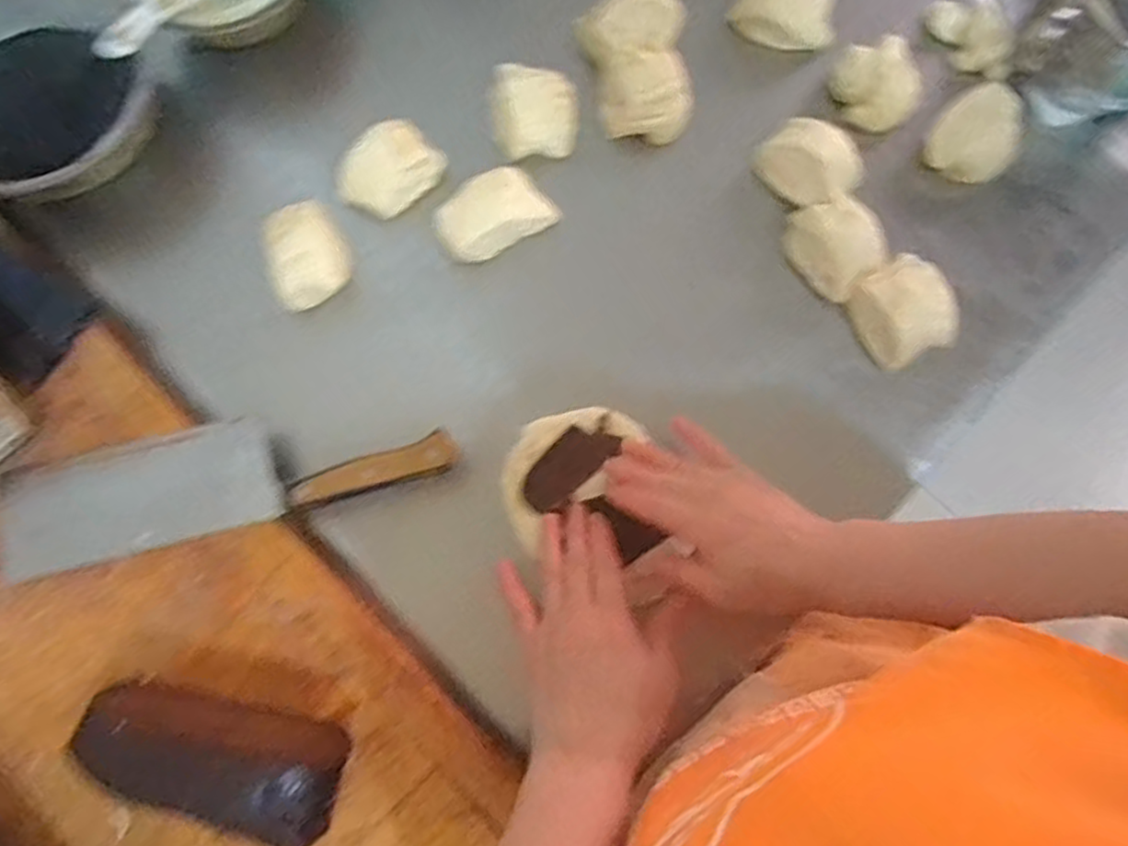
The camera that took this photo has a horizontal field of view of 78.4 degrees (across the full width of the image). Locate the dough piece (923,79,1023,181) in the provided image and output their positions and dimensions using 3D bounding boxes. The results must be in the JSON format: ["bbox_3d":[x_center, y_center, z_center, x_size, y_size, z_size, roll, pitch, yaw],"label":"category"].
[{"bbox_3d":[0.341,-0.238,0.567,0.067,0.043,0.069,0,79,-2],"label":"dough piece"}]

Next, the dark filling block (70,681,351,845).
[{"bbox_3d":[-0.215,0.206,0.425,0.159,0.052,0.077,14,79,1],"label":"dark filling block"}]

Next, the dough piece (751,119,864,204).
[{"bbox_3d":[0.201,-0.213,0.564,0.079,0.032,0.054,40,80,6],"label":"dough piece"}]

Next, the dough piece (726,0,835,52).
[{"bbox_3d":[0.188,-0.350,0.588,0.087,0.047,0.047,11,79,0],"label":"dough piece"}]

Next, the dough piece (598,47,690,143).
[{"bbox_3d":[0.068,-0.274,0.574,0.073,0.042,0.068,7,79,-1],"label":"dough piece"}]

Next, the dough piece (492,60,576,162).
[{"bbox_3d":[-0.024,-0.253,0.565,0.066,0.044,0.064,3,79,-1],"label":"dough piece"}]

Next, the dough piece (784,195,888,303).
[{"bbox_3d":[0.217,-0.145,0.550,0.059,0.034,0.076,-42,83,-9],"label":"dough piece"}]

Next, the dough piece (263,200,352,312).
[{"bbox_3d":[-0.197,-0.130,0.526,0.059,0.035,0.071,-20,80,-6],"label":"dough piece"}]

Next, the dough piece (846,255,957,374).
[{"bbox_3d":[0.269,-0.089,0.546,0.067,0.033,0.074,-26,81,-7],"label":"dough piece"}]

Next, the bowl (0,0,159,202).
[{"bbox_3d":[-0.410,-0.255,0.538,0.183,0.079,0.173,0,79,-2],"label":"bowl"}]

